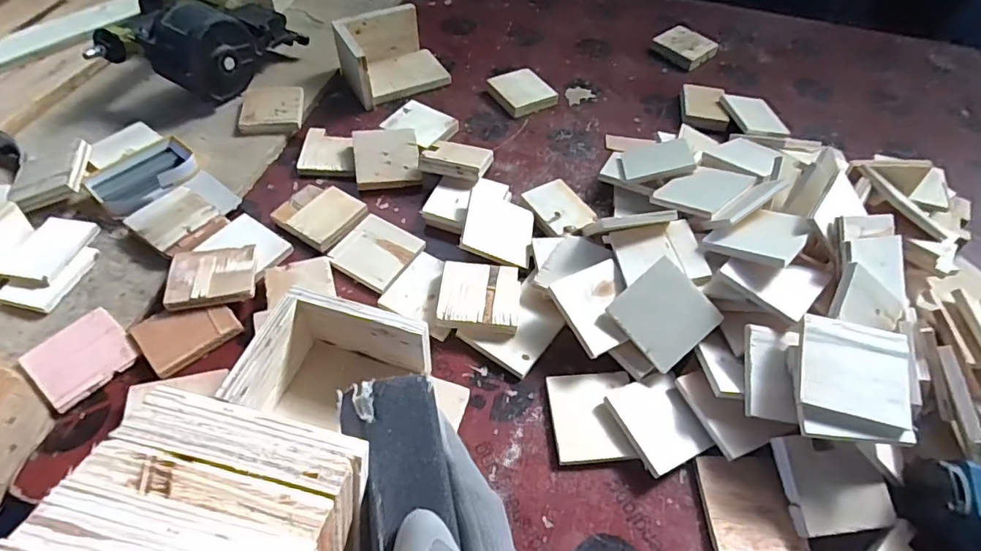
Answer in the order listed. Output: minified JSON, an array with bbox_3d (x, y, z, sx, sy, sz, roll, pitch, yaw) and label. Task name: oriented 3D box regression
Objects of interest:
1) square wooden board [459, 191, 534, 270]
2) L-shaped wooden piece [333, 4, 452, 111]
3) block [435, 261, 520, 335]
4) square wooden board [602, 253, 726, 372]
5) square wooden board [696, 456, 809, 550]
[{"bbox_3d":[0.011,-0.060,0.667,0.089,0.007,0.100,21,52,-14],"label":"square wooden board"},{"bbox_3d":[-0.166,-0.364,0.868,0.161,0.086,0.124,-28,60,-22],"label":"L-shaped wooden piece"},{"bbox_3d":[-0.013,0.023,0.602,0.089,0.012,0.087,7,54,-3],"label":"block"},{"bbox_3d":[0.183,0.042,0.557,0.086,0.013,0.089,-42,84,1],"label":"square wooden board"},{"bbox_3d":[0.243,0.215,0.496,0.081,0.008,0.085,-1,56,1],"label":"square wooden board"}]

